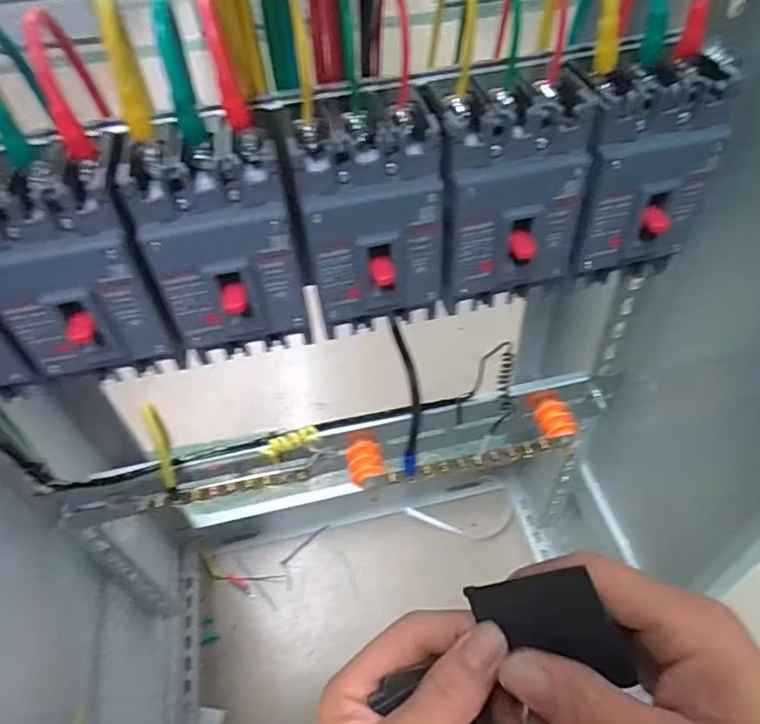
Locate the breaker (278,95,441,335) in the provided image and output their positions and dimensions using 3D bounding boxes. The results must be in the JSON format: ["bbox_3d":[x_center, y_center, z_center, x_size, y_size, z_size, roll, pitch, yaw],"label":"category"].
[{"bbox_3d":[-0.007,-0.077,0.332,0.078,0.119,0.064,-9,49,-4],"label":"breaker"}]

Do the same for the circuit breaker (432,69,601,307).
[{"bbox_3d":[0.072,-0.093,0.337,0.080,0.116,0.064,-12,49,-7],"label":"circuit breaker"}]

